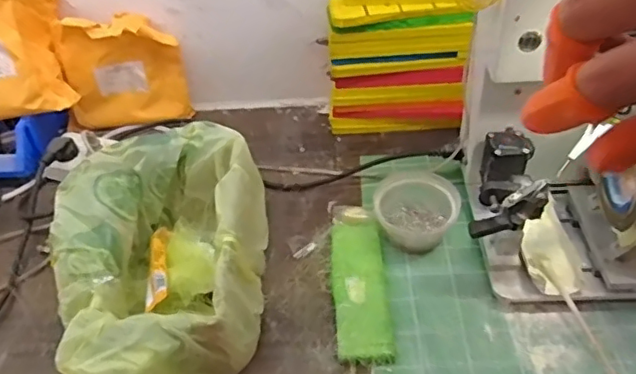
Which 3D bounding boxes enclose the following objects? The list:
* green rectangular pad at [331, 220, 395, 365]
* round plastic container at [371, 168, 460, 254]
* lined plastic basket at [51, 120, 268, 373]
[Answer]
[{"bbox_3d":[0.046,0.108,0.628,0.057,0.024,0.179,-3,43,1],"label":"green rectangular pad"},{"bbox_3d":[0.115,0.024,0.667,0.095,0.045,0.099,21,48,24],"label":"round plastic container"},{"bbox_3d":[-0.161,0.076,0.590,0.200,0.124,0.308,-4,43,-1],"label":"lined plastic basket"}]

